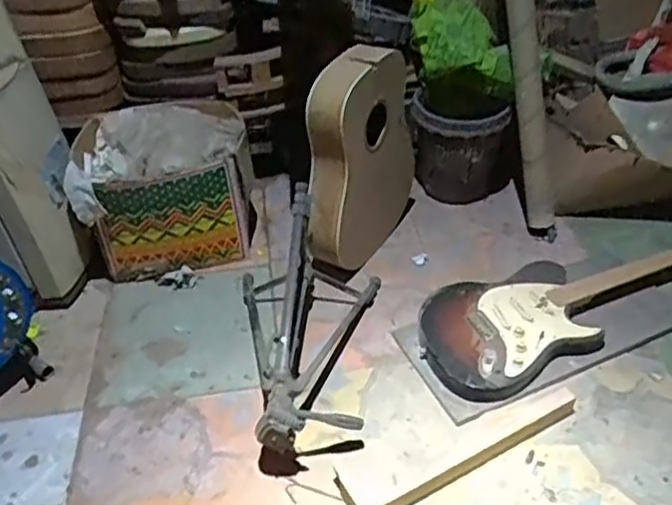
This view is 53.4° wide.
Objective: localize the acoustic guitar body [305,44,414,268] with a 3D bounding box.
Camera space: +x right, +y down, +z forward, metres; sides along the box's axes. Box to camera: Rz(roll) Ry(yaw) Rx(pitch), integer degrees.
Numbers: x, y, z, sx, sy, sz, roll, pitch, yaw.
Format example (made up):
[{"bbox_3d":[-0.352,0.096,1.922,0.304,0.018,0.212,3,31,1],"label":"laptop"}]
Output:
[{"bbox_3d":[0.058,-0.222,1.600,0.117,0.519,0.400,20,45,24],"label":"acoustic guitar body"}]

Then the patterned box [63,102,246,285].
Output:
[{"bbox_3d":[-0.425,-0.163,1.702,0.410,0.309,0.340,-9,39,-8],"label":"patterned box"}]

